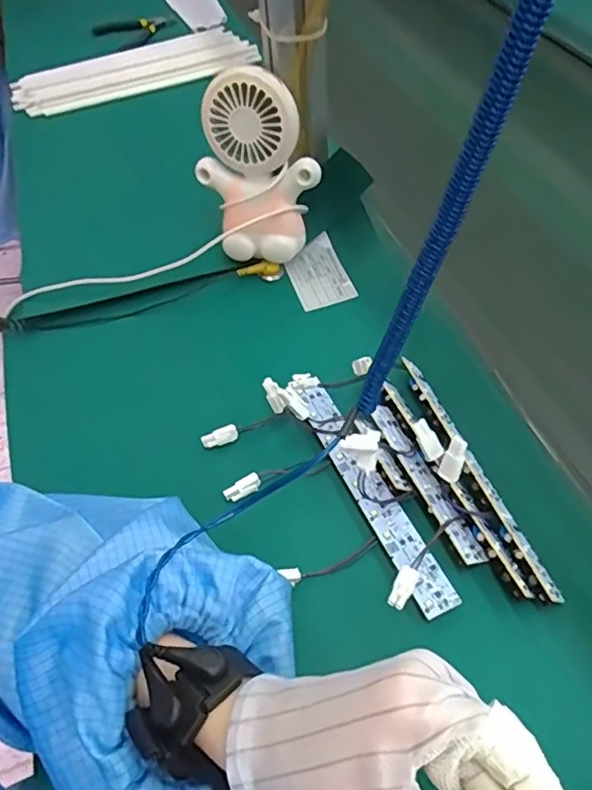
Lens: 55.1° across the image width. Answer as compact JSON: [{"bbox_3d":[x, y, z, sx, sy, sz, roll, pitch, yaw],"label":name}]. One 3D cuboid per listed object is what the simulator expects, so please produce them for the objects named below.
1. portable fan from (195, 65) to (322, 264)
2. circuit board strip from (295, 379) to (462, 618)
[{"bbox_3d":[-0.035,-0.188,0.479,0.099,0.148,0.045,13,38,13],"label":"portable fan"},{"bbox_3d":[0.048,0.060,0.380,0.026,0.011,0.180,-22,55,-12],"label":"circuit board strip"}]

